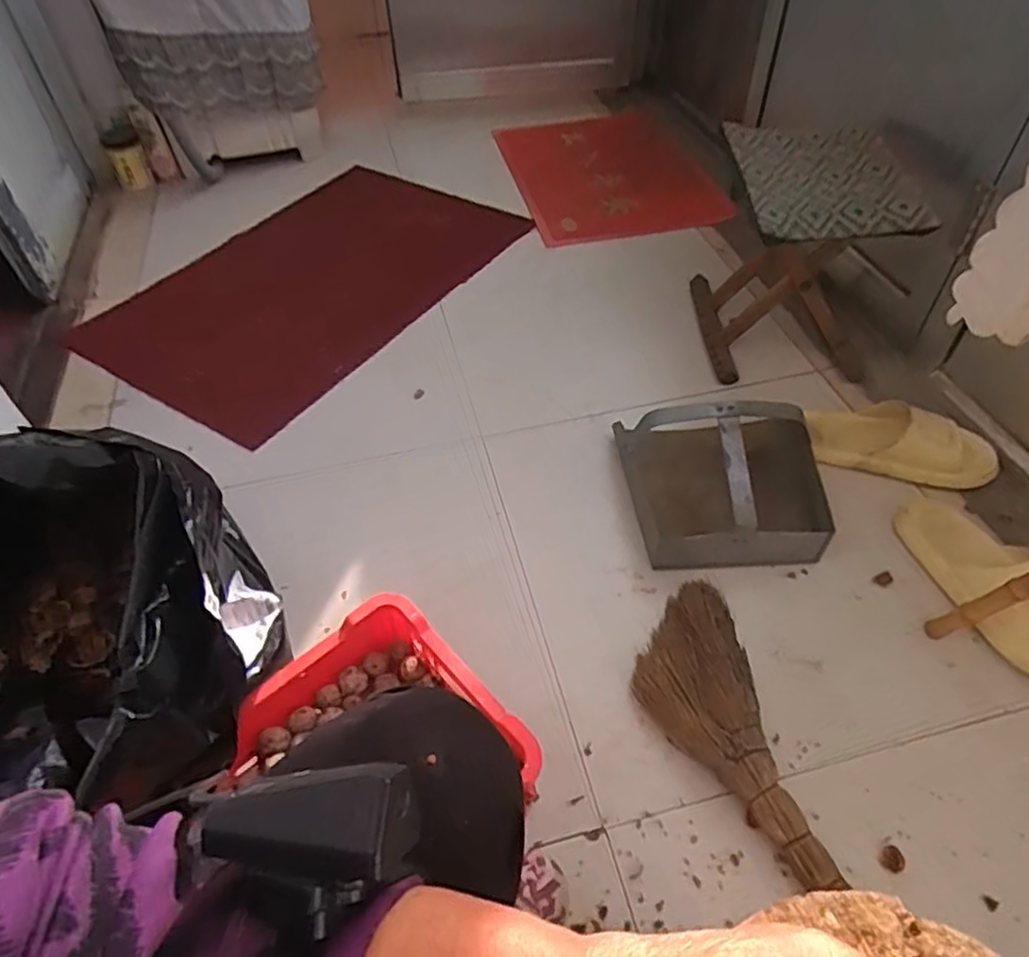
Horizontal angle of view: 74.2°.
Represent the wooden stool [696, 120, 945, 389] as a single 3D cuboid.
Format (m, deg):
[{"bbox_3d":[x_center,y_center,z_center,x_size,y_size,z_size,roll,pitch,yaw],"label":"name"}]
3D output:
[{"bbox_3d":[0.475,-0.360,1.135,0.268,0.310,0.308,0,49,3],"label":"wooden stool"}]

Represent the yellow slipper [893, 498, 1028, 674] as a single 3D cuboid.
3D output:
[{"bbox_3d":[0.619,0.125,0.855,0.124,0.079,0.281,-13,50,-8],"label":"yellow slipper"}]

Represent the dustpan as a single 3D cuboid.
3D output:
[{"bbox_3d":[0.301,-0.013,0.946,0.259,0.142,0.252,-7,49,-3],"label":"dustpan"}]

